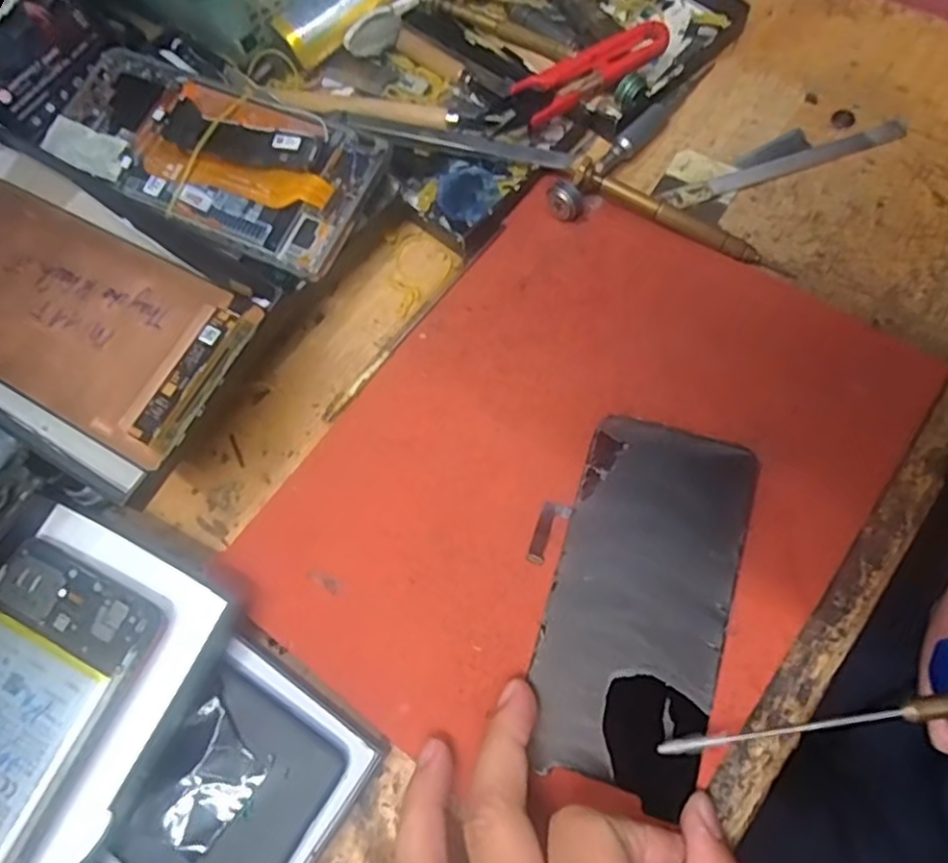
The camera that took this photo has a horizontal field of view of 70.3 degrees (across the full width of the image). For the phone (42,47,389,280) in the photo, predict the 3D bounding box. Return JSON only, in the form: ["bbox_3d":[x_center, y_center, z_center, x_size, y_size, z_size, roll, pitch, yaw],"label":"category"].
[{"bbox_3d":[-0.122,-0.132,0.311,0.158,0.012,0.074,28,75,10],"label":"phone"}]

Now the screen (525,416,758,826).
[{"bbox_3d":[0.065,0.063,0.262,0.066,0.010,0.138,15,72,7],"label":"screen"}]

